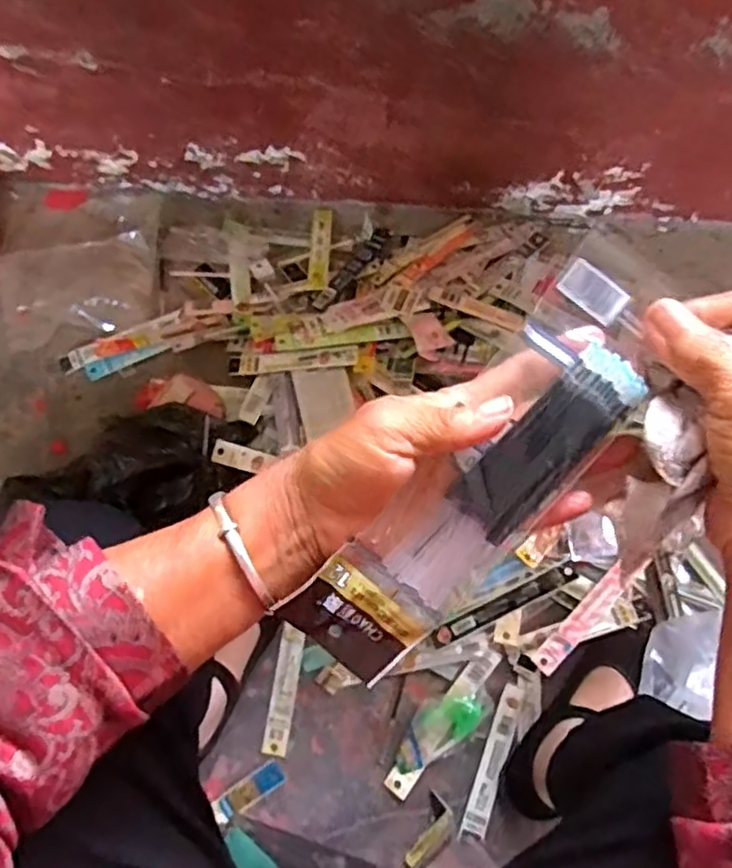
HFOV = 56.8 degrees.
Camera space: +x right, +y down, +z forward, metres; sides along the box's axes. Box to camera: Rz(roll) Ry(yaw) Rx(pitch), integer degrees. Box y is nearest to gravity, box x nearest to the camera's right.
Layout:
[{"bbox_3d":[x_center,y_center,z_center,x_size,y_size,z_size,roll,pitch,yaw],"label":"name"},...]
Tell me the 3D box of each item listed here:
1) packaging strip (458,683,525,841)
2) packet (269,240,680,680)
[{"bbox_3d":[0.134,0.339,0.703,0.027,0.005,0.152,21,72,6],"label":"packaging strip"},{"bbox_3d":[0.053,0.019,0.296,0.061,0.023,0.216,40,97,11],"label":"packet"}]

